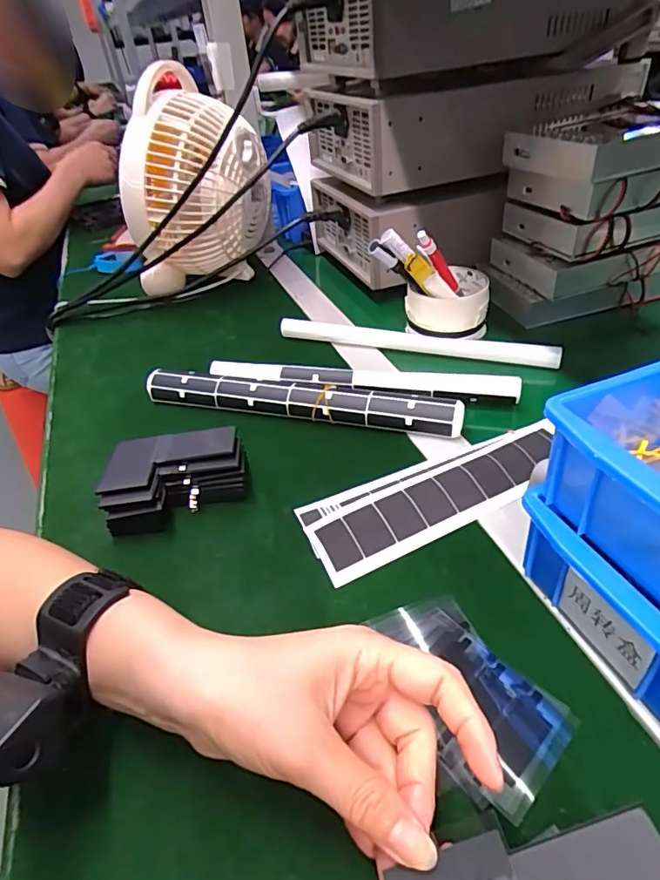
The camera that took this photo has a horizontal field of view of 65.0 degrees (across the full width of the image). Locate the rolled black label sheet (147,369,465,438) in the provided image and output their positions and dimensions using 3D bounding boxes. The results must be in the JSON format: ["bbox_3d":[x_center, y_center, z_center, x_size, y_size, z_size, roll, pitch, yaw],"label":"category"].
[{"bbox_3d":[-0.031,-0.035,0.470,0.292,0.032,0.031,8,41,16],"label":"rolled black label sheet"}]

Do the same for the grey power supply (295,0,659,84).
[{"bbox_3d":[0.154,-0.475,0.572,0.331,0.096,0.219,-19,41,-15],"label":"grey power supply"}]

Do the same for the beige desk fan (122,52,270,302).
[{"bbox_3d":[-0.165,-0.296,0.641,0.130,0.235,0.175,10,42,18],"label":"beige desk fan"}]

